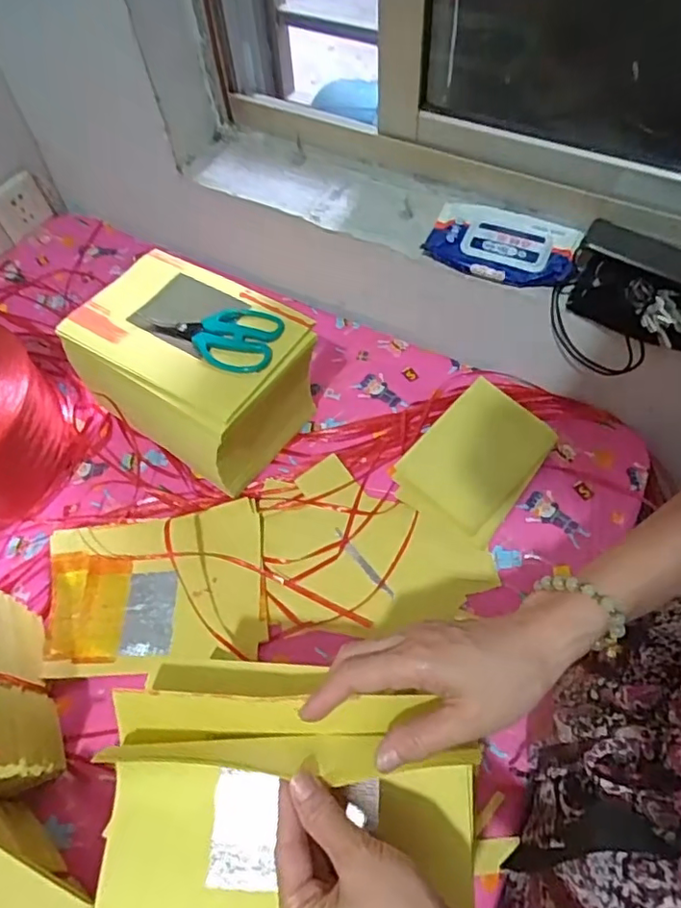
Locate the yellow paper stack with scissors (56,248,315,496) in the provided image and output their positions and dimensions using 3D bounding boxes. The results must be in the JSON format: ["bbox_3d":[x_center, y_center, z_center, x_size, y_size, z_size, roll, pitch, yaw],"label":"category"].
[{"bbox_3d":[-0.162,-0.091,0.692,0.243,0.171,0.170,29,62,22],"label":"yellow paper stack with scissors"}]

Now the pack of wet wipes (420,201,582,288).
[{"bbox_3d":[0.192,-0.252,0.695,0.173,0.031,0.107,19,59,17],"label":"pack of wet wipes"}]

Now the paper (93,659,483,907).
[{"bbox_3d":[-0.033,0.218,0.355,0.225,0.069,0.169,8,56,10],"label":"paper"}]

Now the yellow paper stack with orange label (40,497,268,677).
[{"bbox_3d":[-0.203,0.145,0.635,0.232,0.022,0.168,-8,63,0],"label":"yellow paper stack with orange label"}]

